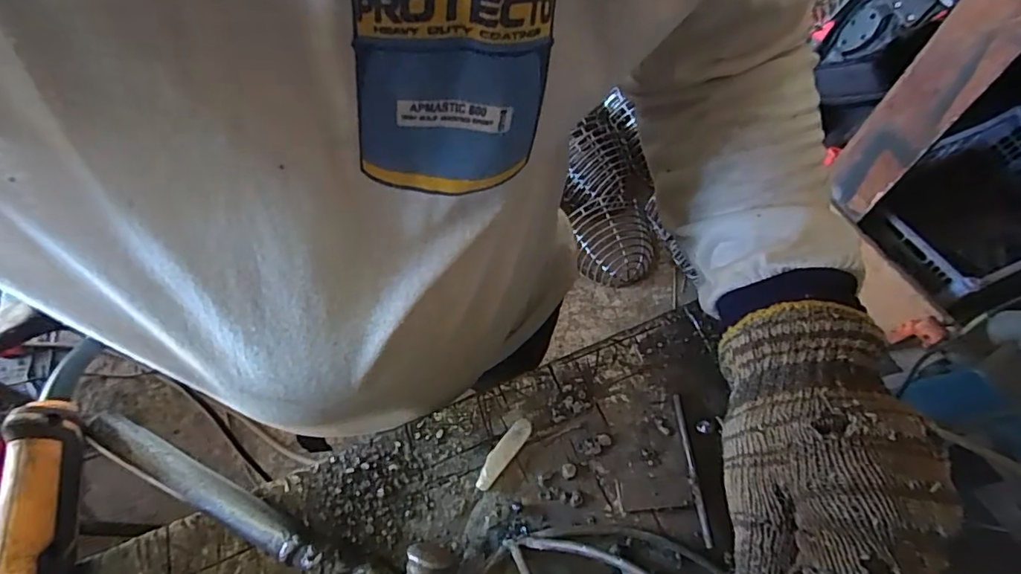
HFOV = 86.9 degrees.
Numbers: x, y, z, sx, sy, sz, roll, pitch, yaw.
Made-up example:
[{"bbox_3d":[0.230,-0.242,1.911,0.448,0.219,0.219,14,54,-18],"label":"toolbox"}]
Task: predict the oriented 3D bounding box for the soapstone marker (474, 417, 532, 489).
[{"bbox_3d":[-0.005,0.100,0.325,0.012,0.007,0.047,37,69,19],"label":"soapstone marker"}]

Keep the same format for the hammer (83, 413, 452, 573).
[{"bbox_3d":[-0.144,0.122,0.309,0.229,0.033,0.058,26,66,14],"label":"hammer"}]

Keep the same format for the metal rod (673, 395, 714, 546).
[{"bbox_3d":[0.106,0.106,0.318,0.005,0.005,0.085,-4,62,-1],"label":"metal rod"}]

